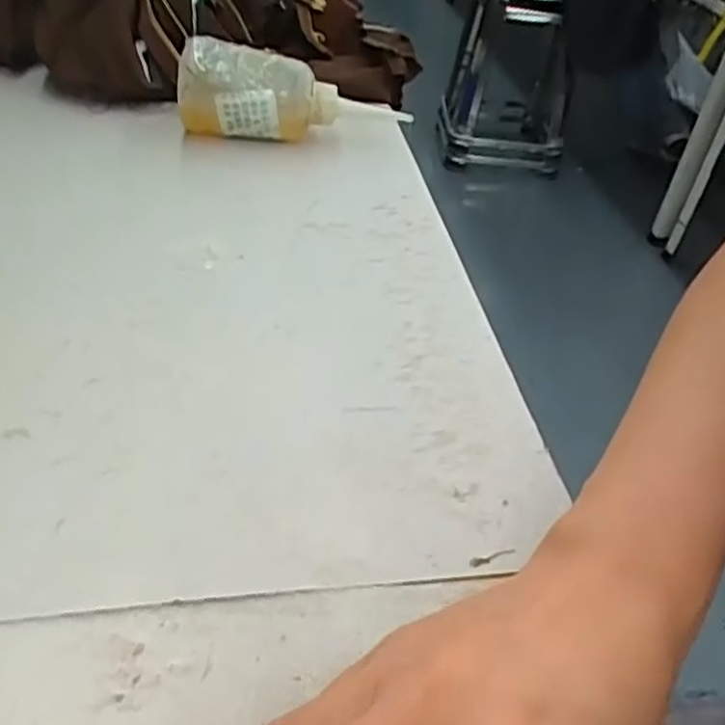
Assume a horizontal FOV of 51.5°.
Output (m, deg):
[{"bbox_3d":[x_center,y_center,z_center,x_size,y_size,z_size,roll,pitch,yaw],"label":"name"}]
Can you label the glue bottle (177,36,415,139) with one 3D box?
[{"bbox_3d":[-0.050,-0.197,0.571,0.167,0.063,0.048,6,40,-2],"label":"glue bottle"}]

